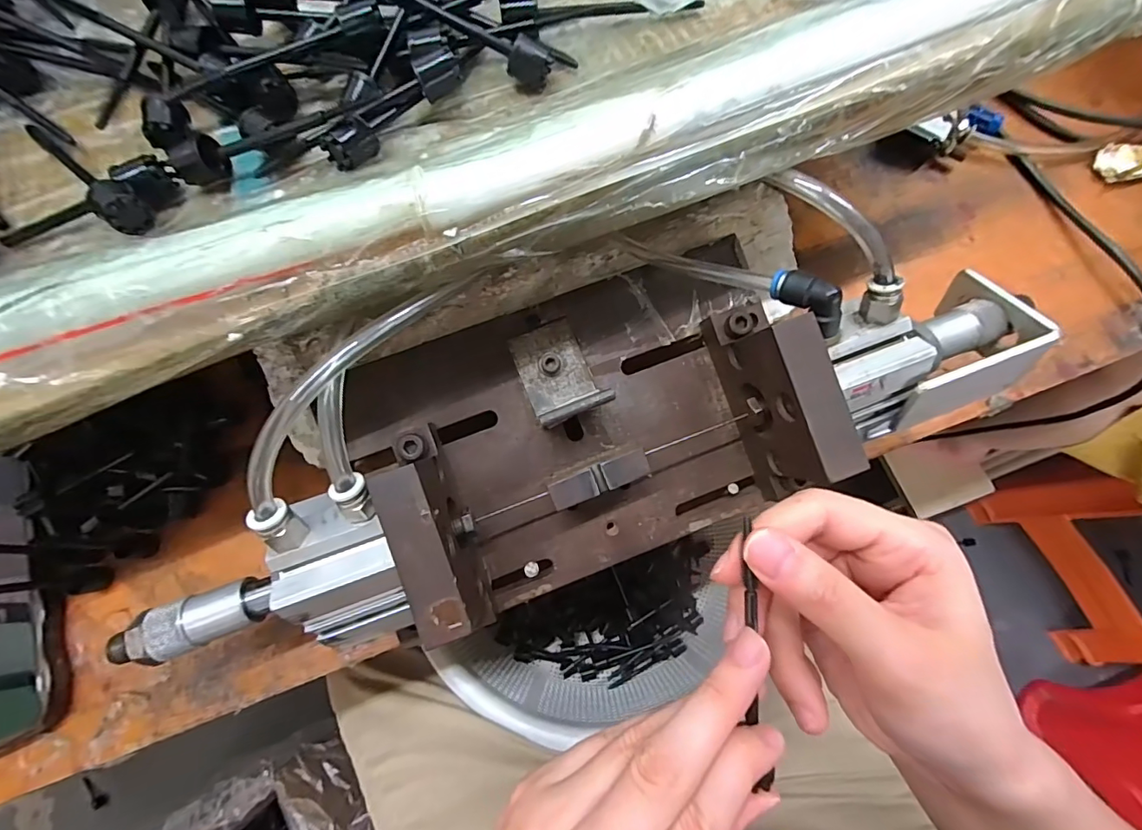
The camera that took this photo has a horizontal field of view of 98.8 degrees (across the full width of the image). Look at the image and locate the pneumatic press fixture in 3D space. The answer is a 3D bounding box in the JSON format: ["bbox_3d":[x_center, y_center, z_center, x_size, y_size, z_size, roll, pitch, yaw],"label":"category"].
[{"bbox_3d":[0.002,-0.005,0.254,0.432,0.112,0.160,-21,73,-5],"label":"pneumatic press fixture"}]

